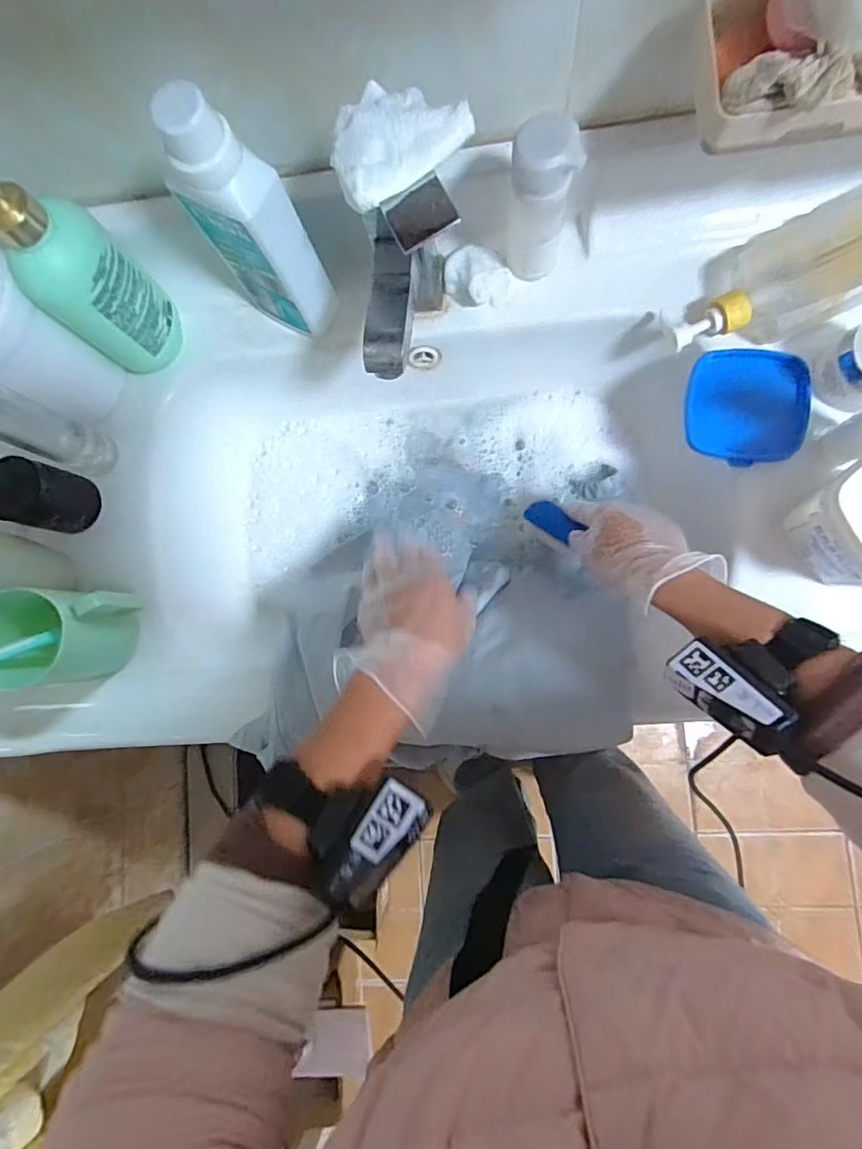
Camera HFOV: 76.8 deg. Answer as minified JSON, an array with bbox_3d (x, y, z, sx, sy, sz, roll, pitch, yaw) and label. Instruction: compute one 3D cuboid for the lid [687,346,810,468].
[{"bbox_3d":[0.268,-0.142,0.463,0.094,0.010,0.095,2,85,7],"label":"lid"}]

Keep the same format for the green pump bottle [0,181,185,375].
[{"bbox_3d":[-0.273,-0.233,0.419,0.058,0.208,0.080,44,91,9],"label":"green pump bottle"}]

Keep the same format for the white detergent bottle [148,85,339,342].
[{"bbox_3d":[-0.137,-0.259,0.412,0.075,0.199,0.043,26,88,8],"label":"white detergent bottle"}]

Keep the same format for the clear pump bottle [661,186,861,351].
[{"bbox_3d":[0.299,-0.247,0.447,0.207,0.047,0.091,-24,82,4],"label":"clear pump bottle"}]

